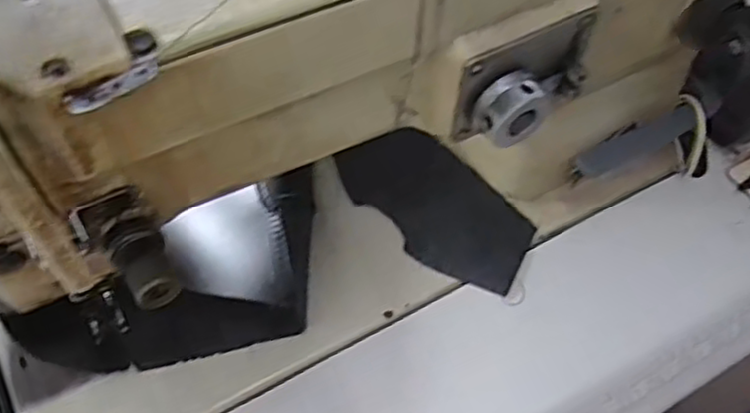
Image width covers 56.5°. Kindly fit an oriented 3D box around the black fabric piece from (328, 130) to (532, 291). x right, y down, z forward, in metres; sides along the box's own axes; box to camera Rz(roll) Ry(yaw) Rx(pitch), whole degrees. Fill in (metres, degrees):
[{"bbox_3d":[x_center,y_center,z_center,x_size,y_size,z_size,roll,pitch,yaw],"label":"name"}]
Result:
[{"bbox_3d":[0.041,-0.006,0.465,0.073,0.020,0.141,-40,67,-22],"label":"black fabric piece"}]

